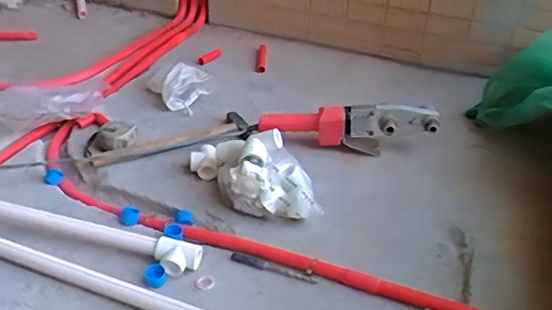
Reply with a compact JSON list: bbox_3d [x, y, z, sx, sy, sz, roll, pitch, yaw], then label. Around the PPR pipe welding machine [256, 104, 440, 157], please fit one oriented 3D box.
[{"bbox_3d":[0.133,-0.049,1.086,0.335,0.103,0.058,3,33,-2],"label":"PPR pipe welding machine"}]

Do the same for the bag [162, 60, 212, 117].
[{"bbox_3d":[-0.193,-0.145,1.237,0.089,0.067,0.110,16,35,18],"label":"bag"}]

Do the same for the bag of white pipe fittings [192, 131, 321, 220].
[{"bbox_3d":[-0.035,0.023,0.961,0.141,0.099,0.251,-16,38,-28],"label":"bag of white pipe fittings"}]

